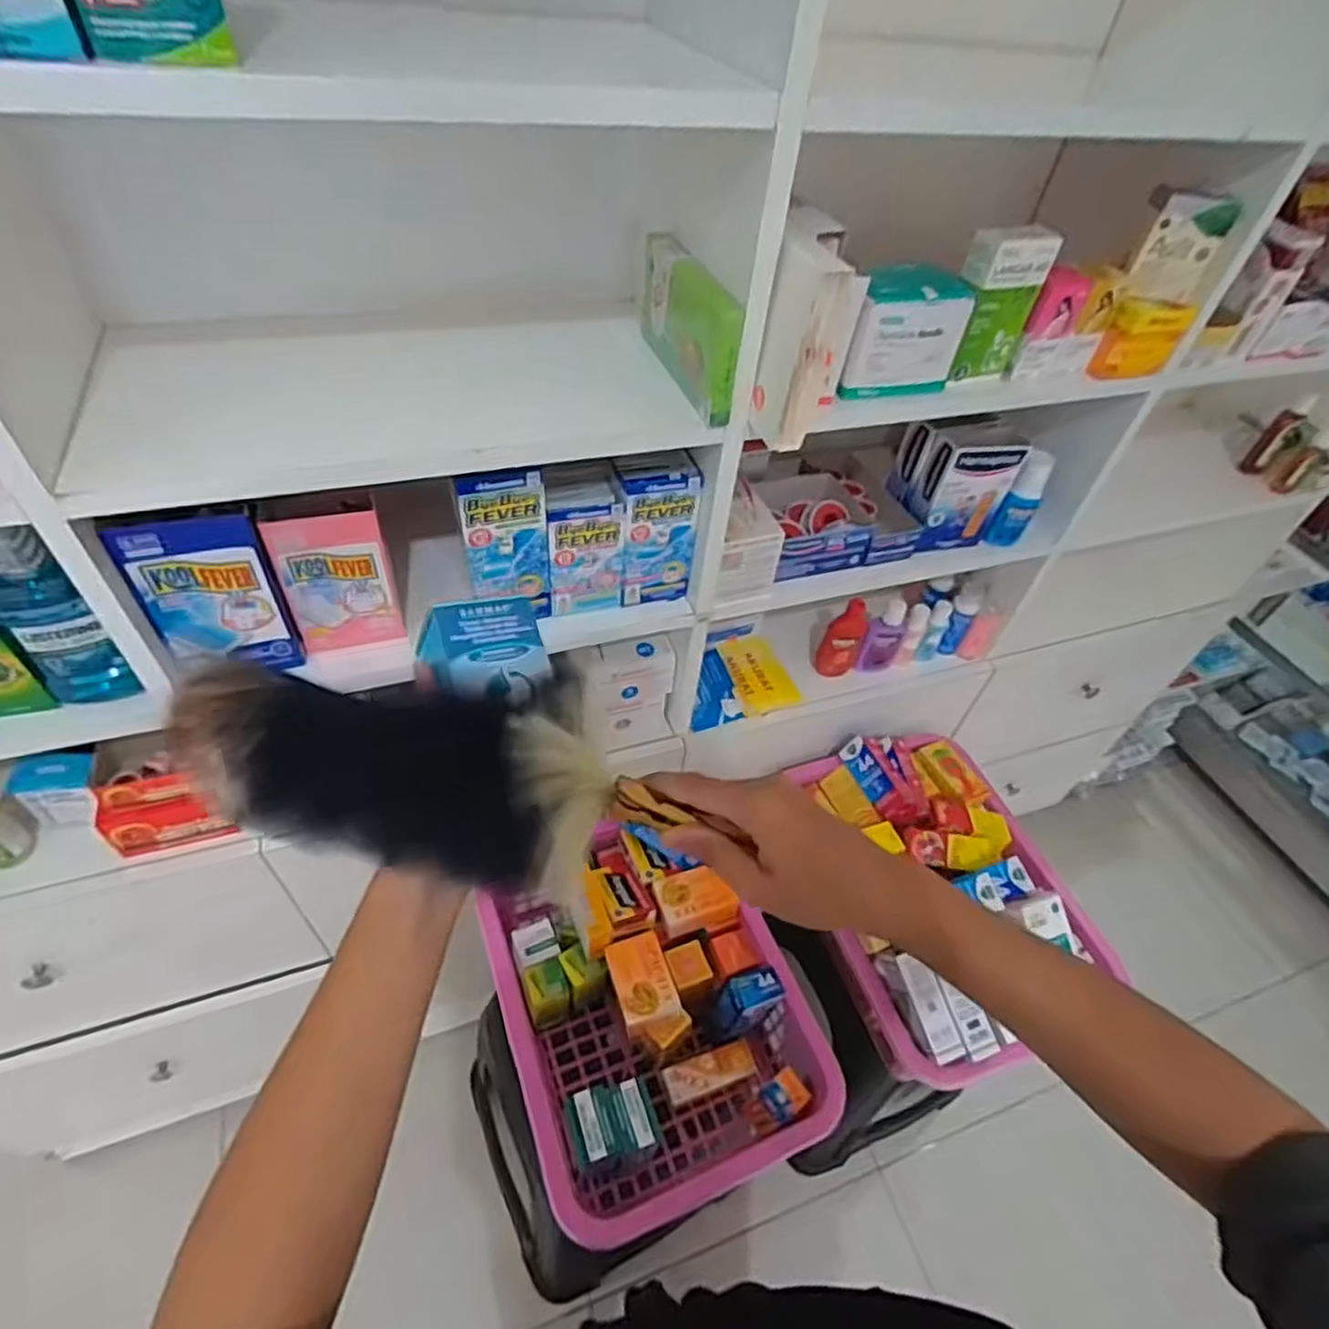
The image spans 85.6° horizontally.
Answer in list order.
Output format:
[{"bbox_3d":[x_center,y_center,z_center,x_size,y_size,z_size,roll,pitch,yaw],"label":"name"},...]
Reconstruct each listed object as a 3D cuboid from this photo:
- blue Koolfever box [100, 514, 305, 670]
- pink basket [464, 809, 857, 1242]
[{"bbox_3d":[-0.367,-0.051,0.589,0.093,0.153,0.016,-14,51,-19],"label":"blue Koolfever box"},{"bbox_3d":[-0.020,0.400,0.840,0.307,0.162,0.380,-14,50,-19],"label":"pink basket"}]

